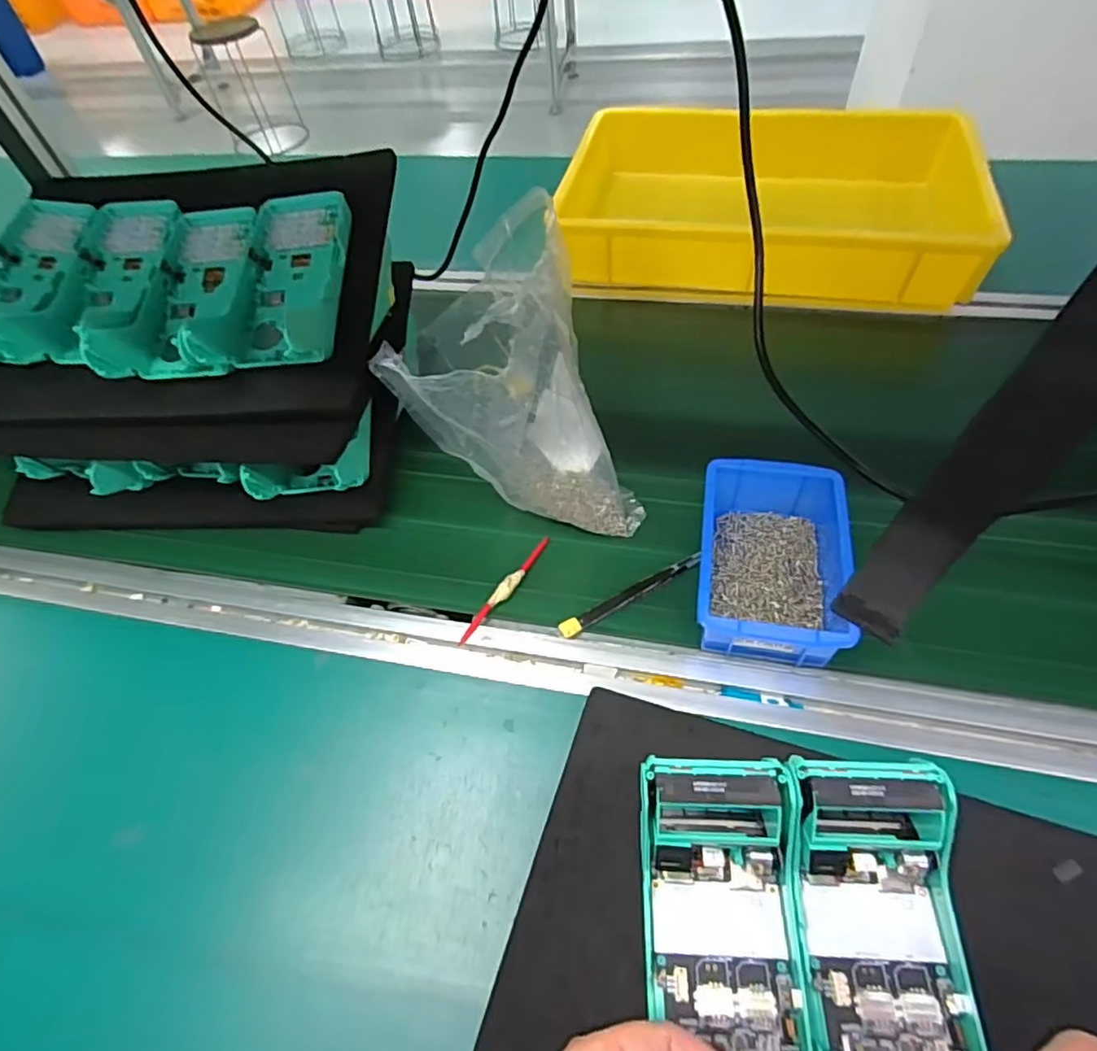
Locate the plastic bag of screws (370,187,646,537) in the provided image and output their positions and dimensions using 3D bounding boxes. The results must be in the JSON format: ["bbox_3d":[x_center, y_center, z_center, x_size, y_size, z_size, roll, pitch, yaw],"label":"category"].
[{"bbox_3d":[-0.011,-0.106,0.446,0.163,0.201,0.119,6,55,10],"label":"plastic bag of screws"}]

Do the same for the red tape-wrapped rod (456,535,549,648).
[{"bbox_3d":[-0.032,0.048,0.465,0.009,0.016,0.109,30,62,24],"label":"red tape-wrapped rod"}]

